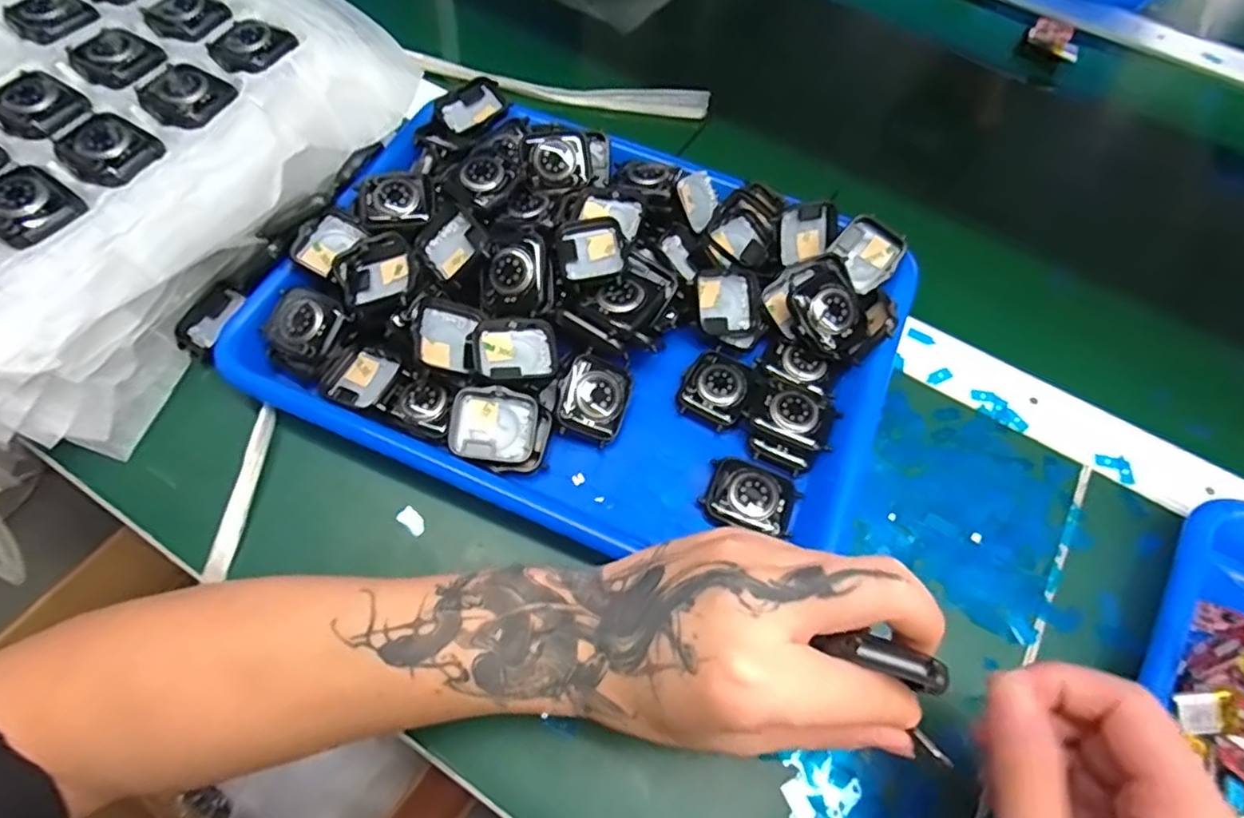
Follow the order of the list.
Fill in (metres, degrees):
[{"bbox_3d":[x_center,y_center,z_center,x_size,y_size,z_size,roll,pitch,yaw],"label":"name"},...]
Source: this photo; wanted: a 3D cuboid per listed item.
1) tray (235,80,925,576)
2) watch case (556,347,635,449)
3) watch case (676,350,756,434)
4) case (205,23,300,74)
[{"bbox_3d":[-0.021,-0.055,0.358,0.330,0.047,0.242,23,64,9],"label":"tray"},{"bbox_3d":[-0.014,-0.007,0.337,0.036,0.008,0.042,13,80,-14],"label":"watch case"},{"bbox_3d":[0.053,-0.013,0.351,0.036,0.009,0.043,25,64,10],"label":"watch case"},{"bbox_3d":[-0.214,-0.209,0.364,0.045,0.008,0.040,37,67,15],"label":"case"}]

